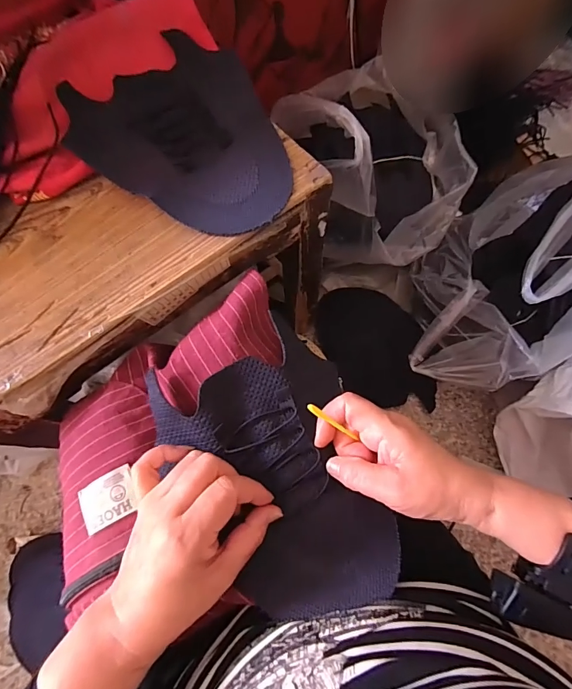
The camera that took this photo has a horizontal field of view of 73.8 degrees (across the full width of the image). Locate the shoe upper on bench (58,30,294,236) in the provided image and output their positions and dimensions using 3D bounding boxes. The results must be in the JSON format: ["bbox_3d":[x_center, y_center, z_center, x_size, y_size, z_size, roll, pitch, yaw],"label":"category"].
[{"bbox_3d":[-0.099,-0.214,0.396,0.189,0.026,0.237,-39,77,-10],"label":"shoe upper on bench"}]

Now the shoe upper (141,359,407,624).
[{"bbox_3d":[-0.012,0.110,0.306,0.115,0.029,0.227,-36,83,-9],"label":"shoe upper"}]

